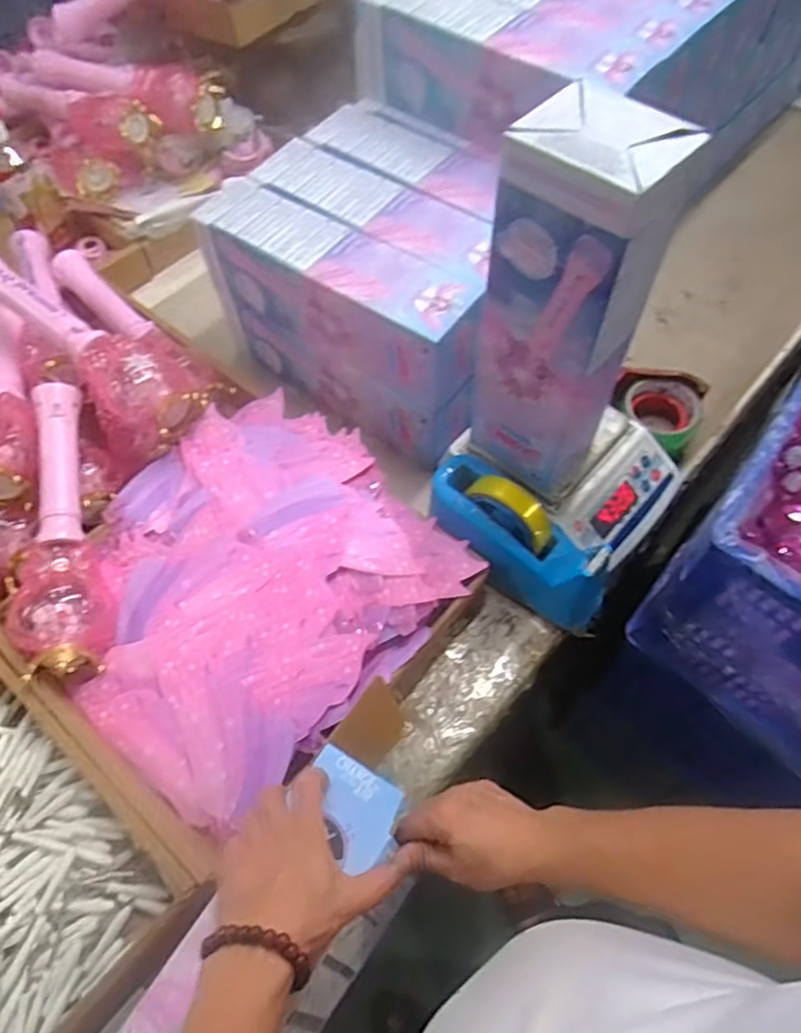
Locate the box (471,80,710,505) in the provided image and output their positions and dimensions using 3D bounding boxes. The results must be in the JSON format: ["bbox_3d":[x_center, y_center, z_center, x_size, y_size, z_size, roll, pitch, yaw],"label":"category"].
[{"bbox_3d":[0.137,-0.165,0.569,0.117,0.329,0.088,36,65,19],"label":"box"}]

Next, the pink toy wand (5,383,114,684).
[{"bbox_3d":[-0.339,0.007,0.668,0.080,0.080,0.308,-7,59,-4],"label":"pink toy wand"}]

